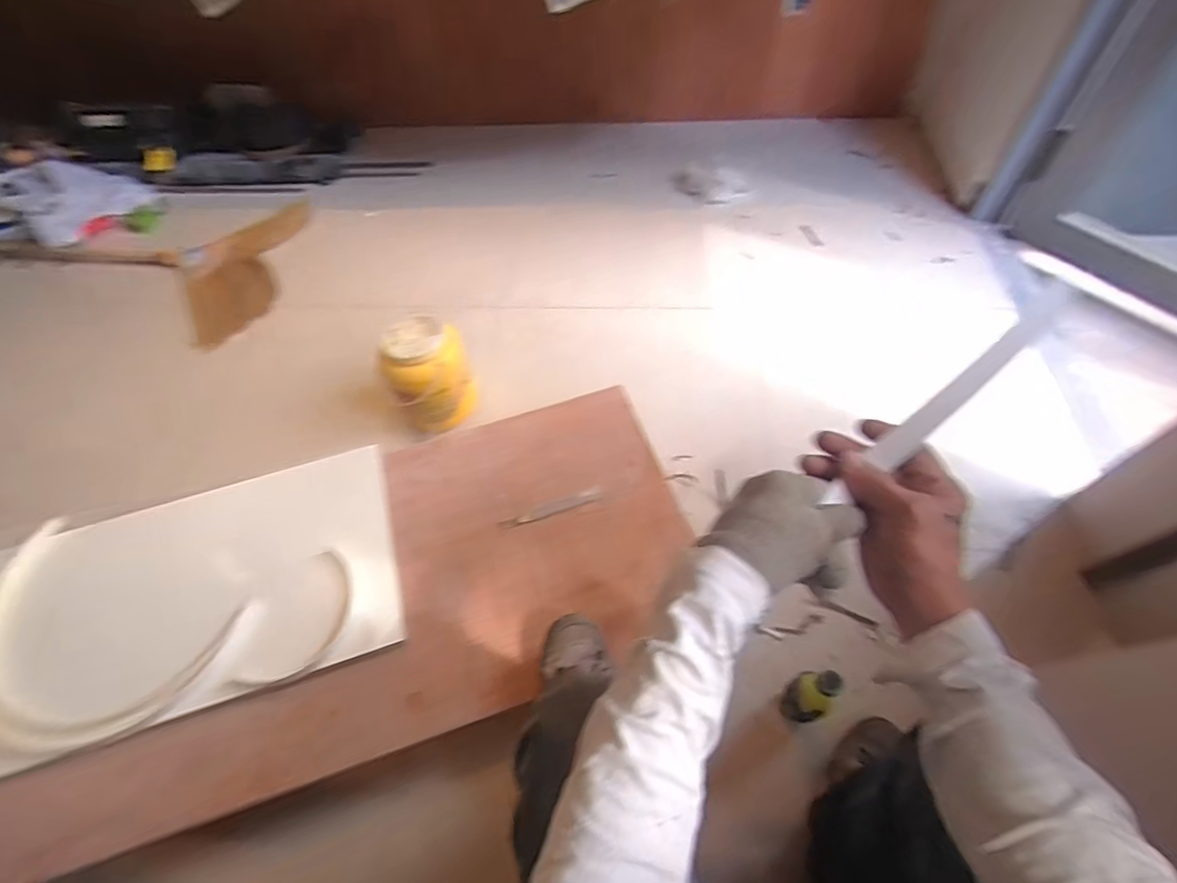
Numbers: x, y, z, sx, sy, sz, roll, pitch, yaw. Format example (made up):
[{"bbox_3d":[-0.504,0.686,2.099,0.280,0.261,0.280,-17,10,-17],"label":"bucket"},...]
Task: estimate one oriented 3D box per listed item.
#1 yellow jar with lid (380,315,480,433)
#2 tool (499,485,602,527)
[{"bbox_3d":[-0.319,-0.126,1.124,0.144,0.209,0.144,27,62,21],"label":"yellow jar with lid"},{"bbox_3d":[-0.064,0.112,0.958,0.177,0.014,0.023,-16,56,-7],"label":"tool"}]

